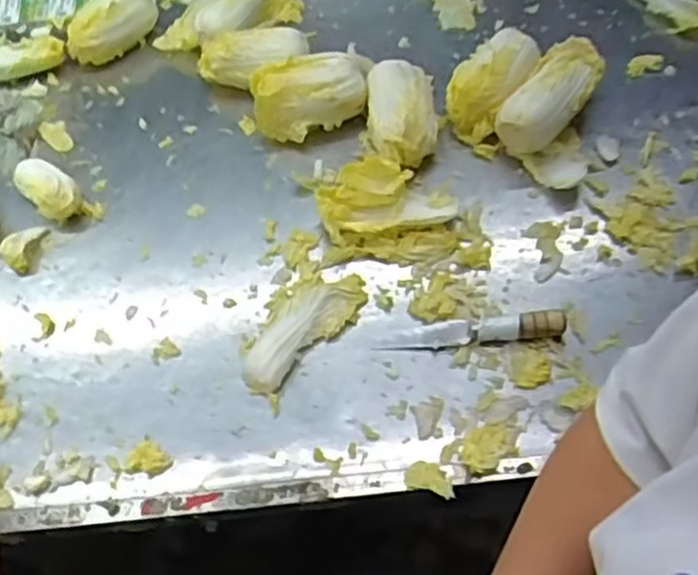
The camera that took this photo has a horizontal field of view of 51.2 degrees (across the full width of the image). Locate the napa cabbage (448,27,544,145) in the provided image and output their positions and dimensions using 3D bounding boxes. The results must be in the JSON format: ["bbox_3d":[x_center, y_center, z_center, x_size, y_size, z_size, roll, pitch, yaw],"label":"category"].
[{"bbox_3d":[0.179,-0.251,0.900,0.070,0.071,0.136,38,69,24],"label":"napa cabbage"}]

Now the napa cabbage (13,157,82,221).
[{"bbox_3d":[-0.363,-0.119,0.881,0.094,0.048,0.054,36,68,23],"label":"napa cabbage"}]

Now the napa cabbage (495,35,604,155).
[{"bbox_3d":[0.249,-0.234,0.870,0.071,0.068,0.169,32,66,21],"label":"napa cabbage"}]

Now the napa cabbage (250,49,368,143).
[{"bbox_3d":[-0.051,-0.241,0.912,0.144,0.072,0.091,-21,59,-8],"label":"napa cabbage"}]

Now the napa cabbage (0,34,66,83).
[{"bbox_3d":[-0.474,-0.312,1.011,0.157,0.041,0.040,-4,59,2],"label":"napa cabbage"}]

